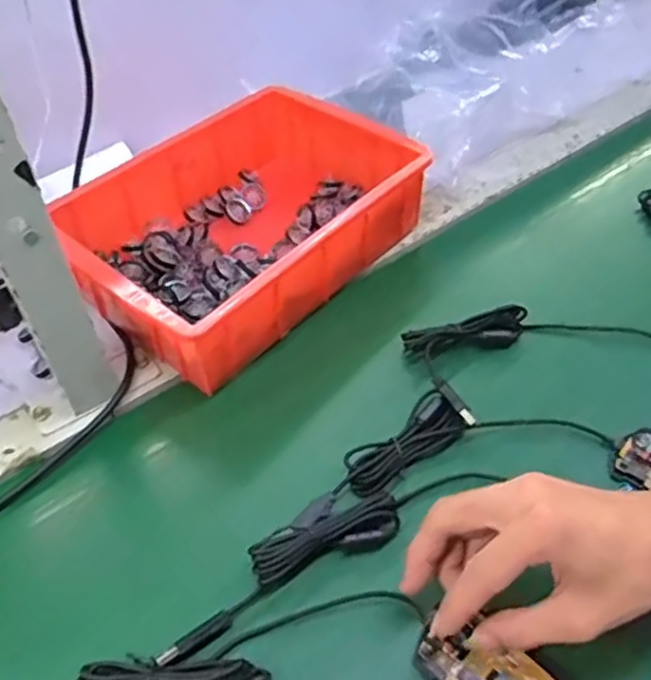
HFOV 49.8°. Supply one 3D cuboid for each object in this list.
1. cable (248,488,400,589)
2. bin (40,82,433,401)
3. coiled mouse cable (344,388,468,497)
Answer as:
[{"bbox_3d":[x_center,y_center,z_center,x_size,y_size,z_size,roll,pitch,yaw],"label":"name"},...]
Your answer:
[{"bbox_3d":[-0.003,0.123,0.453,0.095,0.025,0.044,-19,48,-14],"label":"cable"},{"bbox_3d":[-0.072,-0.101,0.617,0.202,0.090,0.291,30,55,28],"label":"bin"},{"bbox_3d":[0.054,0.075,0.496,0.090,0.025,0.036,-30,52,-23],"label":"coiled mouse cable"}]

